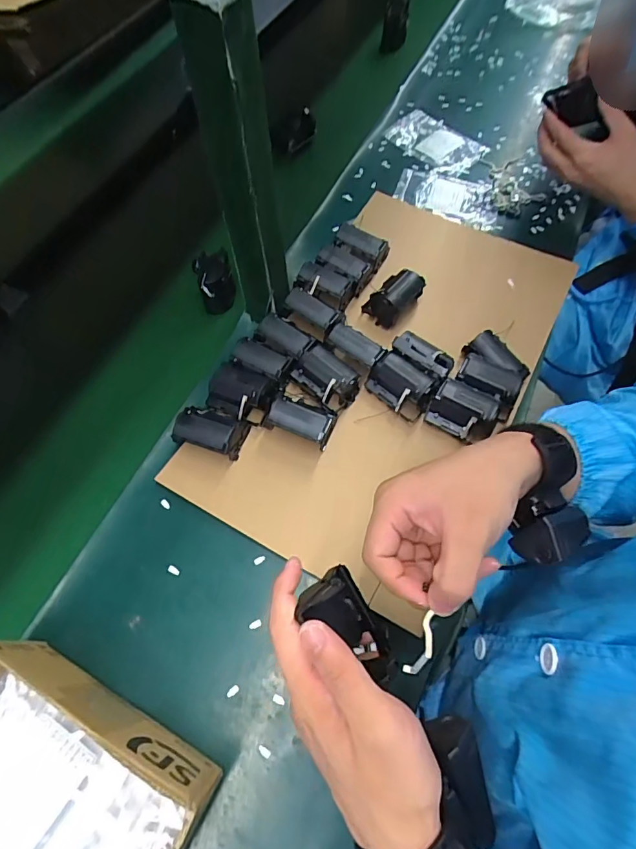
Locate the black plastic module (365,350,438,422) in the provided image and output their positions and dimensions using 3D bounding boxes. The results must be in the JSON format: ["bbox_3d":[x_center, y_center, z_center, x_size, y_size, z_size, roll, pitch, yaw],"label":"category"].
[{"bbox_3d":[0.092,-0.042,0.507,0.071,0.040,0.049,30,67,16],"label":"black plastic module"}]

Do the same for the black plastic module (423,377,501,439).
[{"bbox_3d":[0.155,-0.016,0.489,0.065,0.038,0.044,26,66,14],"label":"black plastic module"}]

